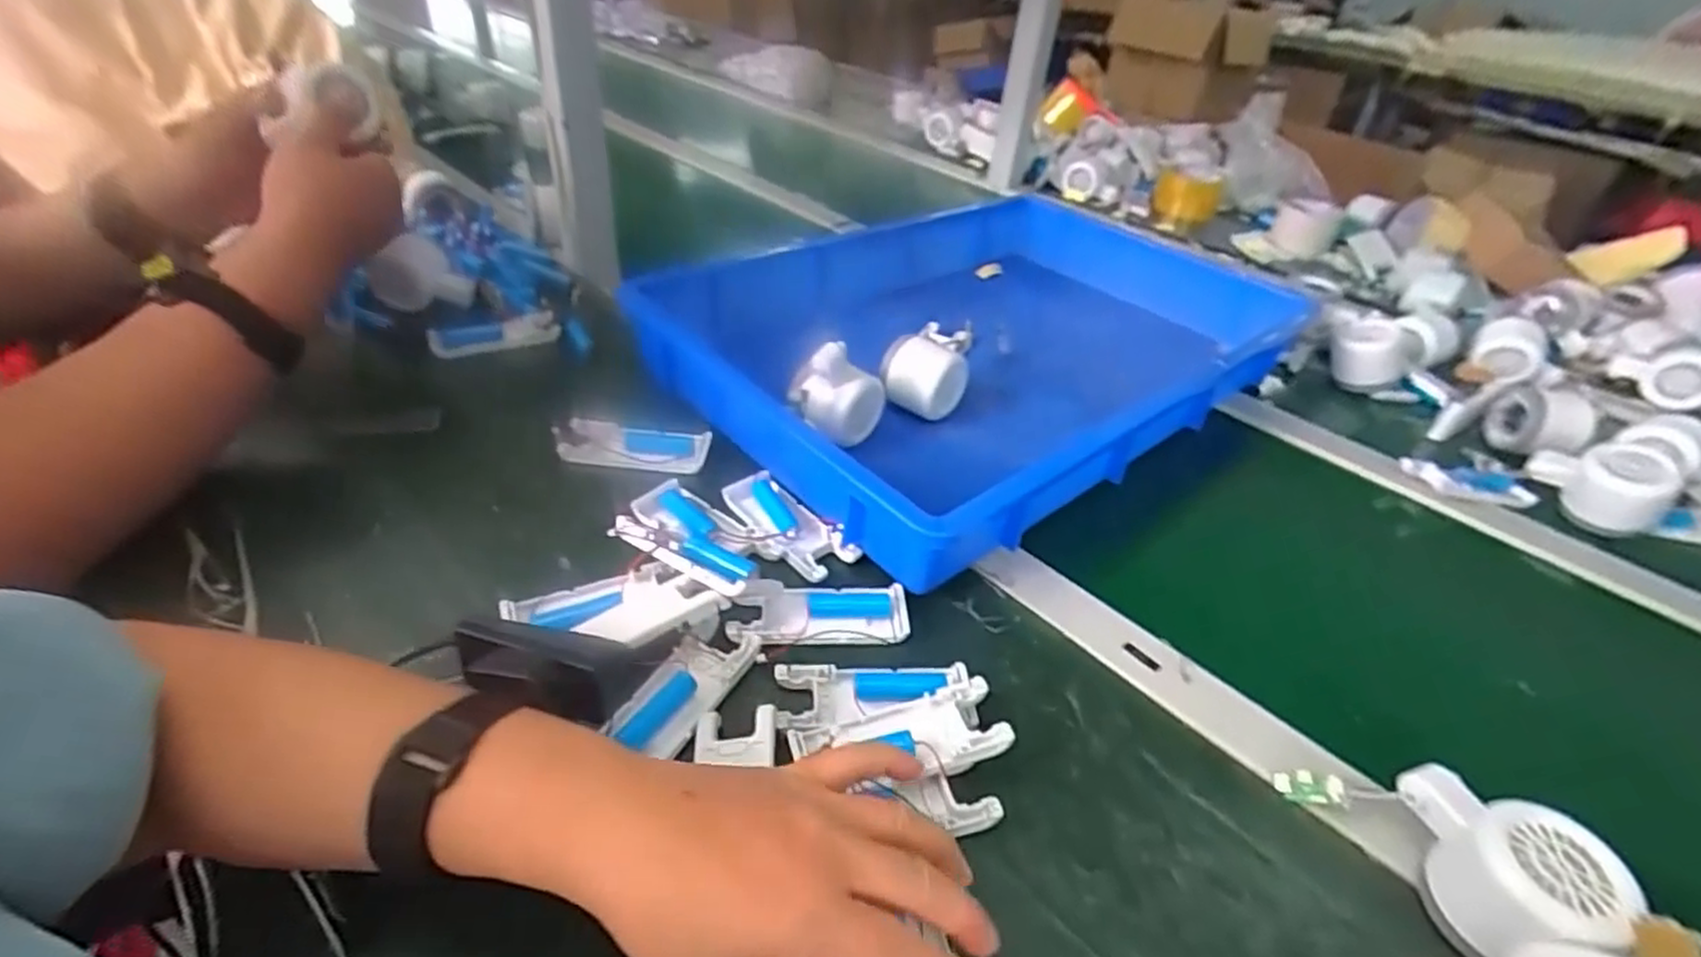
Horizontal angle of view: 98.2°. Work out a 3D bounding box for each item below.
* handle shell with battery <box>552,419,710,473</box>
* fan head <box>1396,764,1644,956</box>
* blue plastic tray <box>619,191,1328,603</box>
[{"bbox_3d":[-0.161,-0.025,0.549,0.108,0.015,0.034,4,39,-2],"label":"handle shell with battery"},{"bbox_3d":[0.292,0.172,0.332,0.052,0.054,0.083,2,38,-5],"label":"fan head"},{"bbox_3d":[0.130,-0.130,0.664,0.552,0.079,0.366,-26,48,-33],"label":"blue plastic tray"}]

